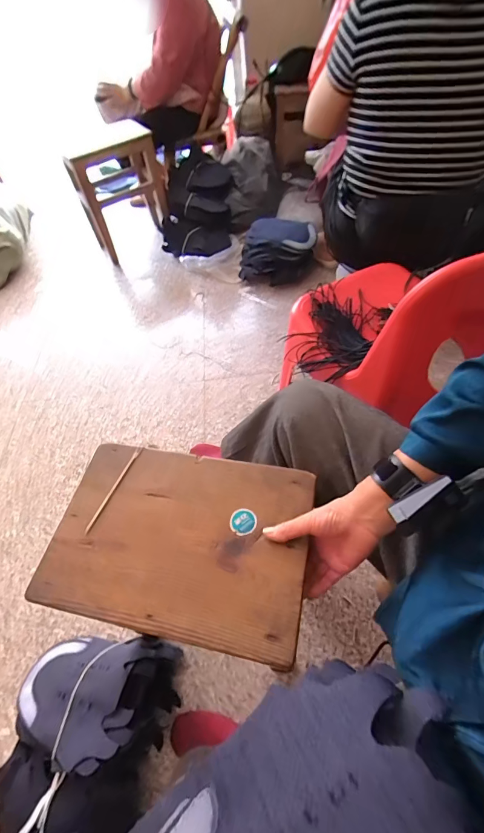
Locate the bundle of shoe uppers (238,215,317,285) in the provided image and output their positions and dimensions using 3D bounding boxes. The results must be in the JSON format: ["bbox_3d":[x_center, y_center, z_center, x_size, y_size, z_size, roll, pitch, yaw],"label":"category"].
[{"bbox_3d":[0.141,-0.671,1.510,0.298,0.159,0.259,-1,54,4],"label":"bundle of shoe uppers"}]

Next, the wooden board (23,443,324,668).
[{"bbox_3d":[-0.081,0.151,0.480,0.322,0.014,0.225,8,55,11],"label":"wooden board"}]

